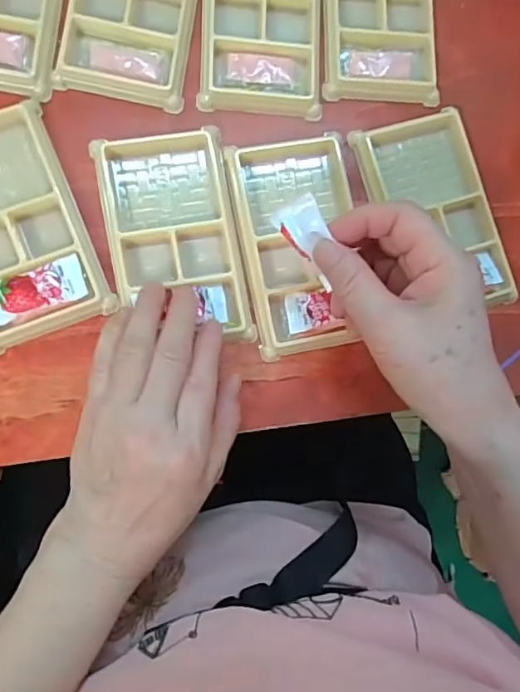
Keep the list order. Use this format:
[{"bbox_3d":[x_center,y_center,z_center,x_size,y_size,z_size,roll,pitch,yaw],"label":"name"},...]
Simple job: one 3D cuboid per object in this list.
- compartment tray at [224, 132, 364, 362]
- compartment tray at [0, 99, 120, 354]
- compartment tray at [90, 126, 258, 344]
[{"bbox_3d":[0.027,-0.065,0.344,0.077,0.011,0.135,-10,87,-9],"label":"compartment tray"},{"bbox_3d":[-0.148,-0.073,0.321,0.076,0.012,0.135,-22,89,-9],"label":"compartment tray"},{"bbox_3d":[-0.053,-0.067,0.336,0.080,0.015,0.135,-10,87,-9],"label":"compartment tray"}]

